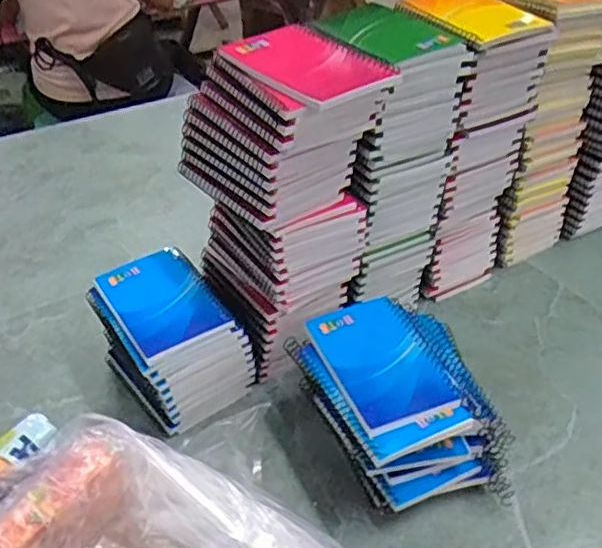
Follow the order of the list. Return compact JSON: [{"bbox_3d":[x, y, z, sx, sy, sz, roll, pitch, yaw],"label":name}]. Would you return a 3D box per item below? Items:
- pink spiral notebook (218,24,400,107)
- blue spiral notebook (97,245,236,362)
[{"bbox_3d":[0.004,-0.166,0.492,0.082,0.011,0.138,-26,45,-26],"label":"pink spiral notebook"},{"bbox_3d":[-0.126,0.021,0.576,0.085,0.010,0.140,-23,43,-23],"label":"blue spiral notebook"}]

